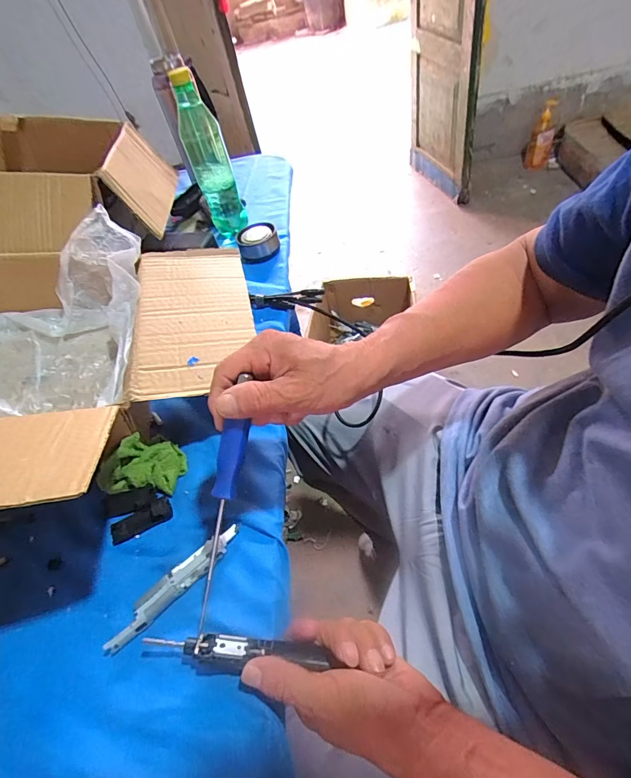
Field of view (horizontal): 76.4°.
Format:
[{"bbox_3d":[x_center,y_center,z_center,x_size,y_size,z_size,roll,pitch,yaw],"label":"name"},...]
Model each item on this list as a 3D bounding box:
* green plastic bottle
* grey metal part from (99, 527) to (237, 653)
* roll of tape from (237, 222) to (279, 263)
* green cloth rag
[{"bbox_3d":[-0.169,-0.371,0.650,0.068,0.224,0.053,-19,49,-2],"label":"green plastic bottle"},{"bbox_3d":[-0.119,0.162,0.334,0.129,0.014,0.021,-40,53,-19],"label":"grey metal part"},{"bbox_3d":[-0.093,-0.236,0.646,0.062,0.033,0.062,-7,50,8],"label":"roll of tape"},{"bbox_3d":[-0.176,0.074,0.404,0.075,0.040,0.054,-6,49,6],"label":"green cloth rag"}]

